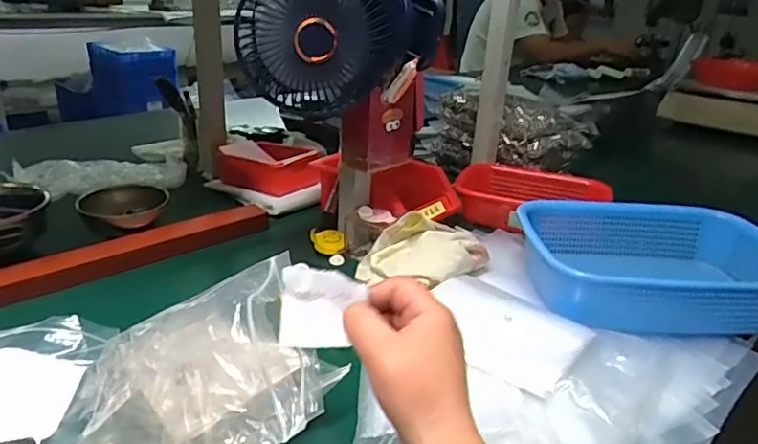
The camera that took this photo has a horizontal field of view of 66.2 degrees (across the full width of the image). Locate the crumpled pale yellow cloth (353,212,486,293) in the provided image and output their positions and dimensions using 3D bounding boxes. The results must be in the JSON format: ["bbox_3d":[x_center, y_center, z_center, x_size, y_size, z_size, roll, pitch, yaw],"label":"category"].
[{"bbox_3d":[0.053,0.037,0.686,0.152,0.056,0.092,-9,27,-27],"label":"crumpled pale yellow cloth"}]

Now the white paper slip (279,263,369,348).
[{"bbox_3d":[-0.039,0.058,0.387,0.055,0.052,0.010,5,-17,11],"label":"white paper slip"}]

